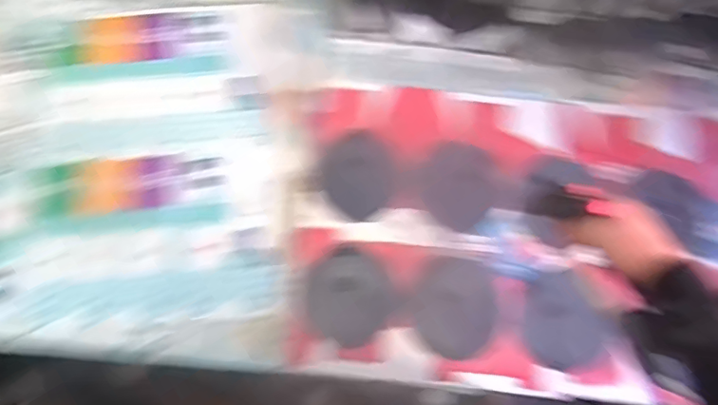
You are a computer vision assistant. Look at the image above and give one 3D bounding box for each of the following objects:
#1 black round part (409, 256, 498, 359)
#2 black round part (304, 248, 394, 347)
[{"bbox_3d":[0.137,0.149,0.770,0.121,0.021,0.136,3,74,2],"label":"black round part"},{"bbox_3d":[-0.016,0.133,0.774,0.126,0.012,0.122,0,74,1],"label":"black round part"}]

